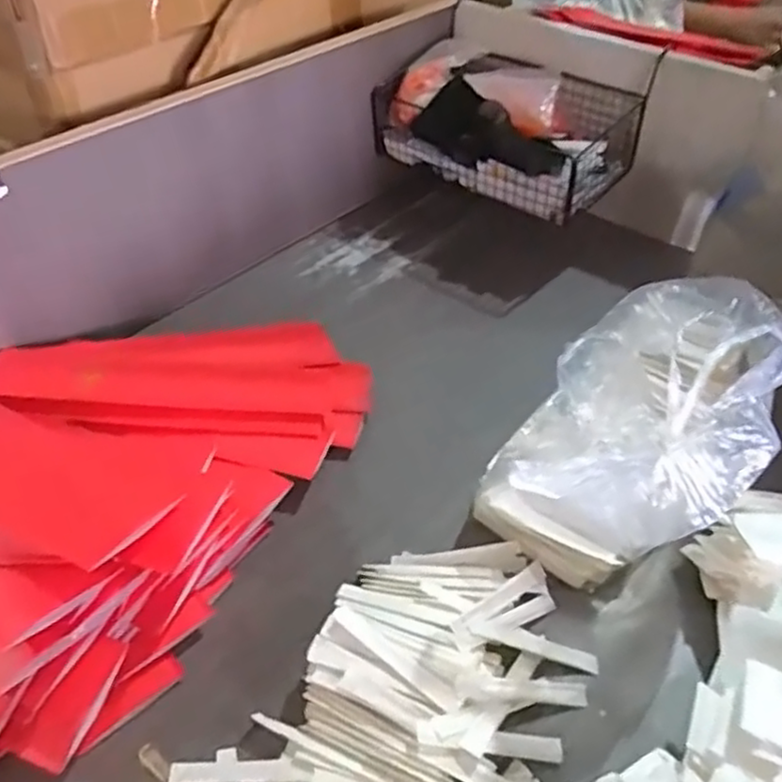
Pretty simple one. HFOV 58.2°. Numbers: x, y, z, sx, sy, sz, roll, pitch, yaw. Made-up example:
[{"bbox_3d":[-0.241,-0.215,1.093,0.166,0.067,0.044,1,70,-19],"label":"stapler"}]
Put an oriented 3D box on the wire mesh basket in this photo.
[{"bbox_3d":[0.131,-0.309,0.809,0.270,0.109,0.155,31,52,25],"label":"wire mesh basket"}]

